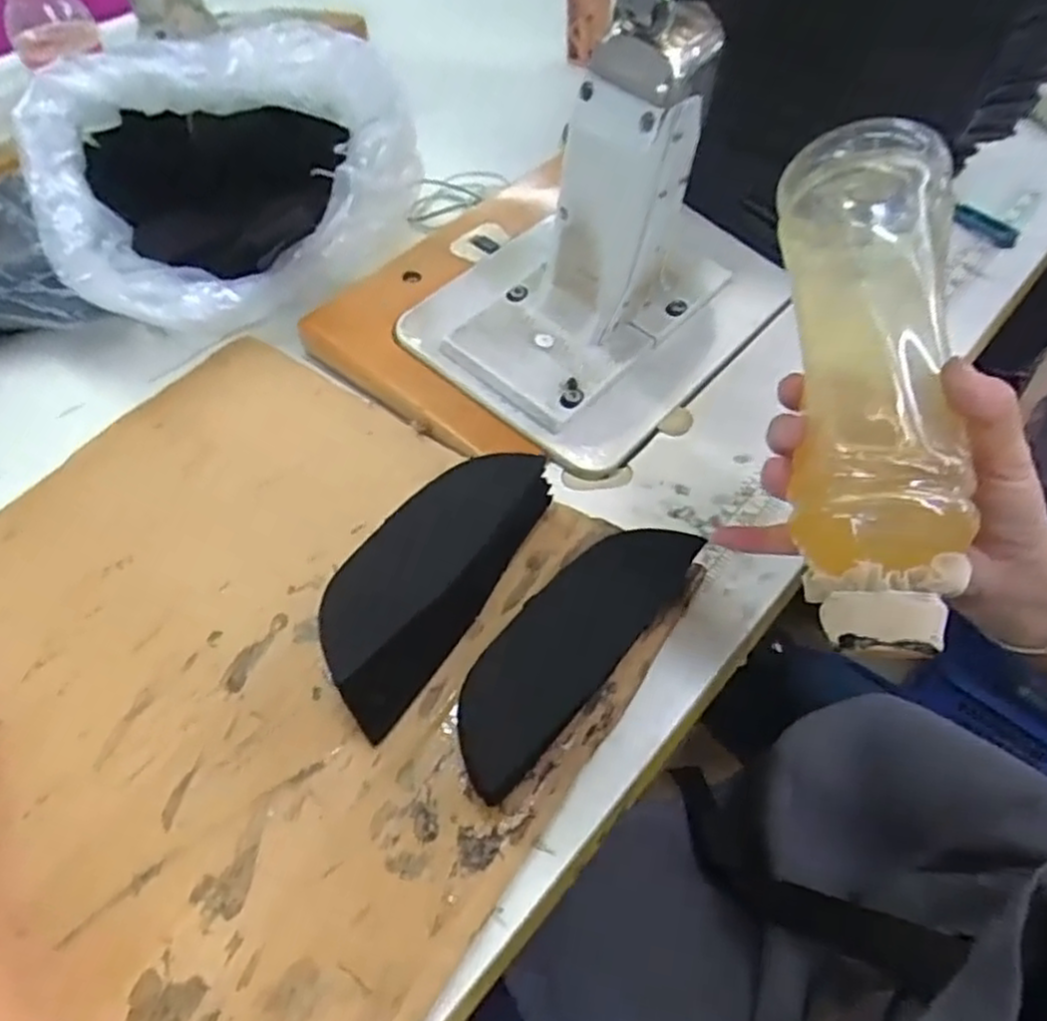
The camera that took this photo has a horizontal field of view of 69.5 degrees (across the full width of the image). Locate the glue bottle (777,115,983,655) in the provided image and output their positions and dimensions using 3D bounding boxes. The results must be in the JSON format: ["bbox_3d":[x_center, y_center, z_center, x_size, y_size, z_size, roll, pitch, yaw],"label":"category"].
[{"bbox_3d":[0.141,-0.051,0.308,0.061,0.064,0.210,6,70,3],"label":"glue bottle"}]

